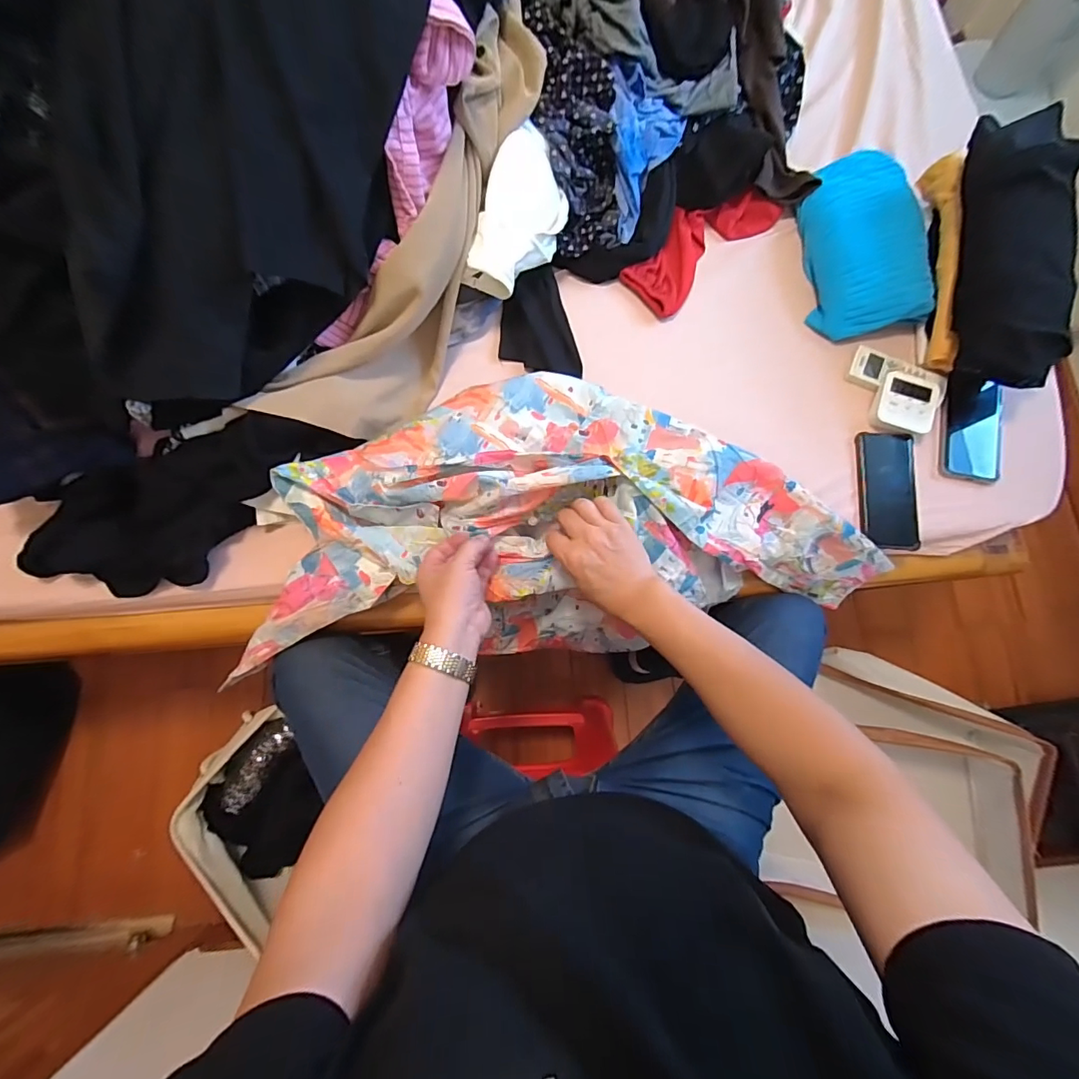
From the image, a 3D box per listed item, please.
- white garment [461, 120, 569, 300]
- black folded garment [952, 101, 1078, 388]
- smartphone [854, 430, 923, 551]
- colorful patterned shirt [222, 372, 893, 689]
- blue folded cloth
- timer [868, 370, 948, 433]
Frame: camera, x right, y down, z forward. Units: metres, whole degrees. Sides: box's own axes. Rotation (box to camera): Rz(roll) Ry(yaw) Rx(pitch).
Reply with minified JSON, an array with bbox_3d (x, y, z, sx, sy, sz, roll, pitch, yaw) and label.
[{"bbox_3d":[-0.029,-0.431,0.643,0.125,0.070,0.217,26,84,-30],"label":"white garment"},{"bbox_3d":[0.614,-0.379,0.620,0.106,0.082,0.349,-2,93,-2],"label":"black folded garment"},{"bbox_3d":[0.480,-0.068,0.650,0.079,0.013,0.159,4,79,-1],"label":"smartphone"},{"bbox_3d":[0.043,-0.028,0.620,0.772,0.189,0.332,-1,79,-3],"label":"colorful patterned shirt"},{"bbox_3d":[0.487,-0.449,0.716,0.165,0.050,0.304,-2,79,-2],"label":"blue folded cloth"},{"bbox_3d":[0.515,-0.195,0.663,0.085,0.024,0.094,18,79,2],"label":"timer"}]

